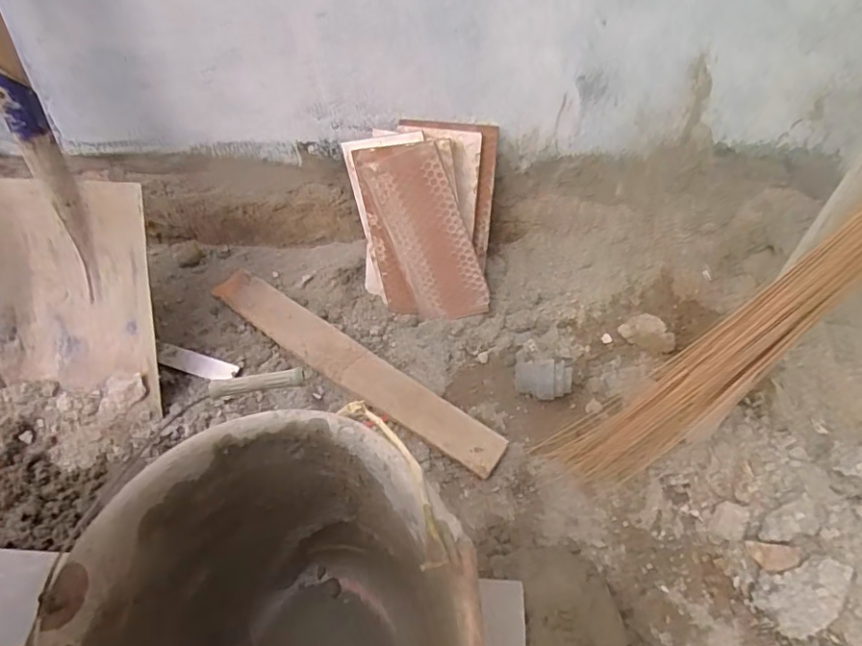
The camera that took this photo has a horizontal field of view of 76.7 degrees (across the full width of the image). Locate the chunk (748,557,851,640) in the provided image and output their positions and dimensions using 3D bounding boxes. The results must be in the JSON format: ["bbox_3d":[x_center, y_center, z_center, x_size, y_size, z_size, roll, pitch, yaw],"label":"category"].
[{"bbox_3d":[0.386,0.279,0.559,0.091,0.030,0.058,-32,44,7],"label":"chunk"}]

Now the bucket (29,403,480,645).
[{"bbox_3d":[-0.102,0.242,0.391,0.253,0.209,0.278,-1,48,1],"label":"bucket"}]

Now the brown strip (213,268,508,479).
[{"bbox_3d":[-0.118,0.055,0.761,0.493,0.016,0.067,30,64,20],"label":"brown strip"}]

